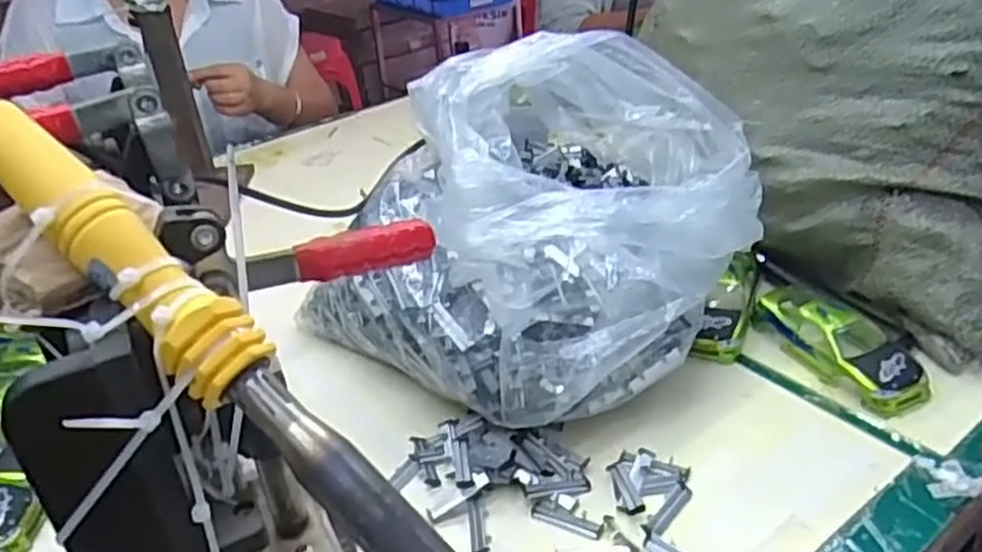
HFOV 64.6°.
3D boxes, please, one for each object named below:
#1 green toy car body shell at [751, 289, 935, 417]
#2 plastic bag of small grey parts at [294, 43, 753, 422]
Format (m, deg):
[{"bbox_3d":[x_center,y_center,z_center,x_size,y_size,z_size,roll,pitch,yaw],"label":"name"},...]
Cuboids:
[{"bbox_3d":[0.256,0.040,0.565,0.057,0.033,0.134,-17,33,-19],"label":"green toy car body shell"},{"bbox_3d":[0.021,-0.043,0.561,0.288,0.221,0.238,17,38,31],"label":"plastic bag of small grey parts"}]

